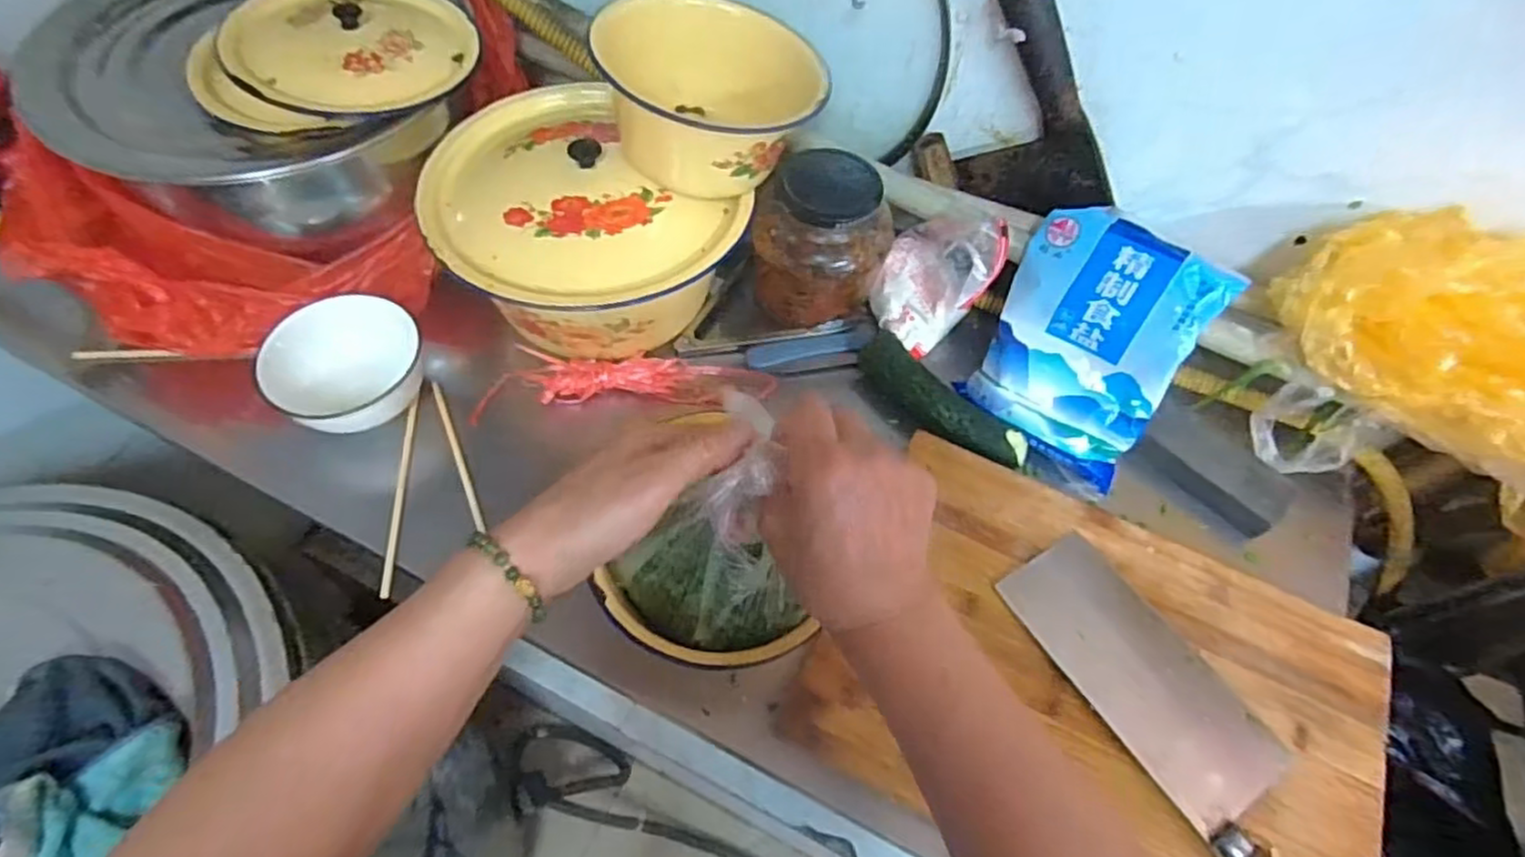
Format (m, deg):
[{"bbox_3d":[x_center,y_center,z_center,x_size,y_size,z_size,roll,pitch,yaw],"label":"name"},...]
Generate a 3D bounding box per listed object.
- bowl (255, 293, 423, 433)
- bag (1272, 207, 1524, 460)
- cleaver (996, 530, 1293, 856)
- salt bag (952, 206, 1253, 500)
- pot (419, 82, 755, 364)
[{"bbox_3d":[-0.323,-0.052,0.560,0.112,0.064,0.087,-35,67,-23],"label":"bowl"},{"bbox_3d":[0.460,-0.060,0.478,0.121,0.111,0.198,-28,64,-20],"label":"bag"},{"bbox_3d":[0.278,0.196,0.454,0.087,0.024,0.288,-26,63,-19],"label":"cleaver"},{"bbox_3d":[0.247,-0.061,0.561,0.140,0.197,0.027,31,20,20],"label":"salt bag"},{"bbox_3d":[-0.144,-0.157,0.580,0.213,0.139,0.203,2,58,-3],"label":"pot"}]

